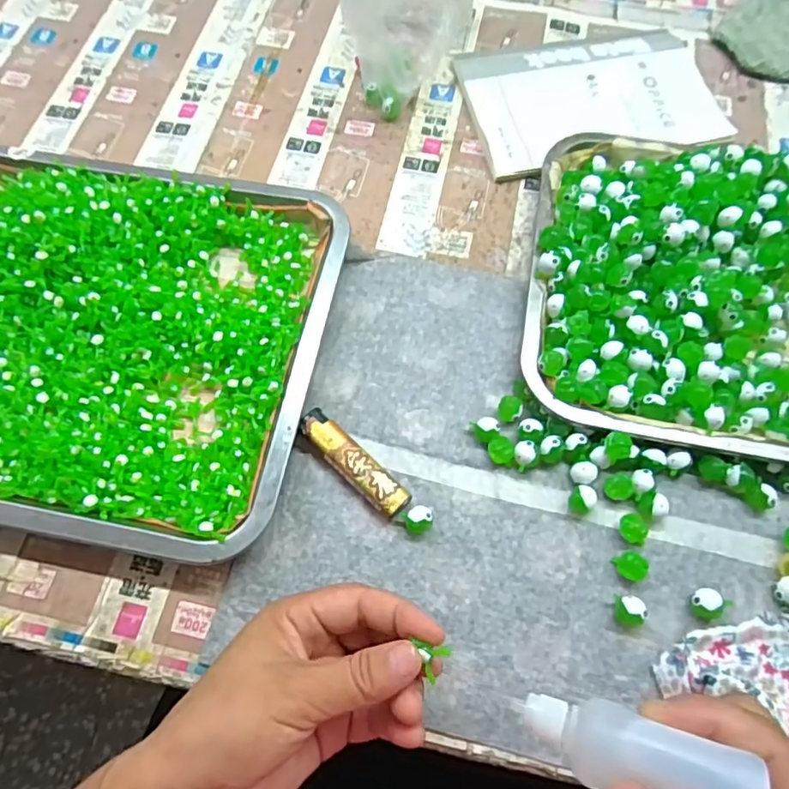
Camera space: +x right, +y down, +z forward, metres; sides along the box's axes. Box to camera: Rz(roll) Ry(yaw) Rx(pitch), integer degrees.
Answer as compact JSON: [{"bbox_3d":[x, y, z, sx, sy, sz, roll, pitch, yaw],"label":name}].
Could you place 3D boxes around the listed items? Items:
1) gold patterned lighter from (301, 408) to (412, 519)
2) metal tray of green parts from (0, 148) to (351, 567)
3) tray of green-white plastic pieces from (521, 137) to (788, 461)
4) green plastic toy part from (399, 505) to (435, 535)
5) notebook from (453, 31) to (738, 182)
[{"bbox_3d":[-0.025,0.041,0.336,0.079,0.014,0.020,40,73,16],"label":"gold patterned lighter"},{"bbox_3d":[-0.196,-0.044,0.363,0.295,0.034,0.253,9,67,5],"label":"metal tray of green parts"},{"bbox_3d":[0.241,-0.071,0.373,0.290,0.026,0.233,10,67,5],"label":"tray of green-white plastic pieces"},{"bbox_3d":[0.014,0.071,0.323,0.016,0.013,0.016,0,67,1],"label":"green plastic toy part"},{"bbox_3d":[0.163,-0.244,0.462,0.200,0.013,0.138,-9,67,-3],"label":"notebook"}]

